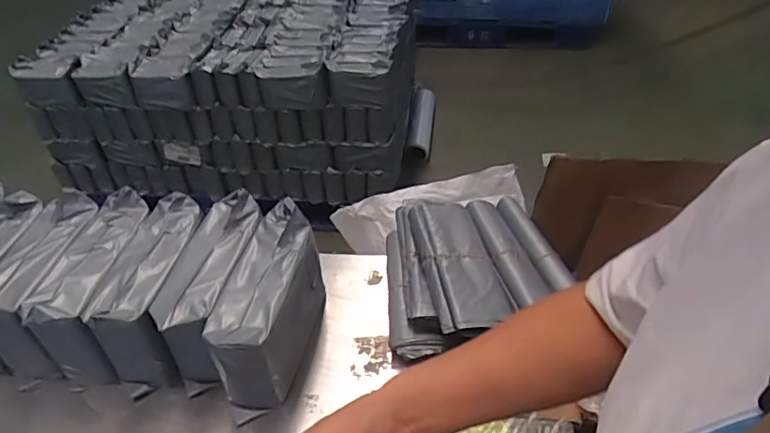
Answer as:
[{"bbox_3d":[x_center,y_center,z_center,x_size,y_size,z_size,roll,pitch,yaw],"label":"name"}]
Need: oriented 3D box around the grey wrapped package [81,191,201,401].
[{"bbox_3d":[-0.296,0.098,0.716,0.083,0.141,0.224,-1,40,4],"label":"grey wrapped package"}]

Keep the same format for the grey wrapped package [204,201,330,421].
[{"bbox_3d":[-0.143,0.116,0.679,0.083,0.145,0.214,5,41,11],"label":"grey wrapped package"}]

